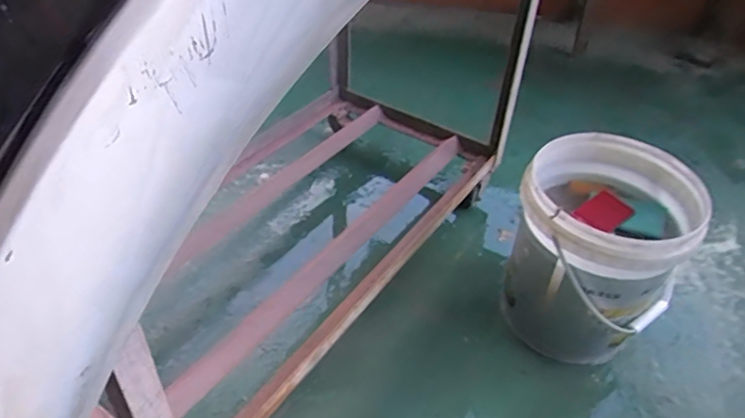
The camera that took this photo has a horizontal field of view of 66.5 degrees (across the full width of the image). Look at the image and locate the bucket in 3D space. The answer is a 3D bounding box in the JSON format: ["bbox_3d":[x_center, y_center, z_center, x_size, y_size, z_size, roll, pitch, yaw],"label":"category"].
[{"bbox_3d":[0.406,0.093,1.072,0.281,0.355,0.290,3,41,-2],"label":"bucket"}]

